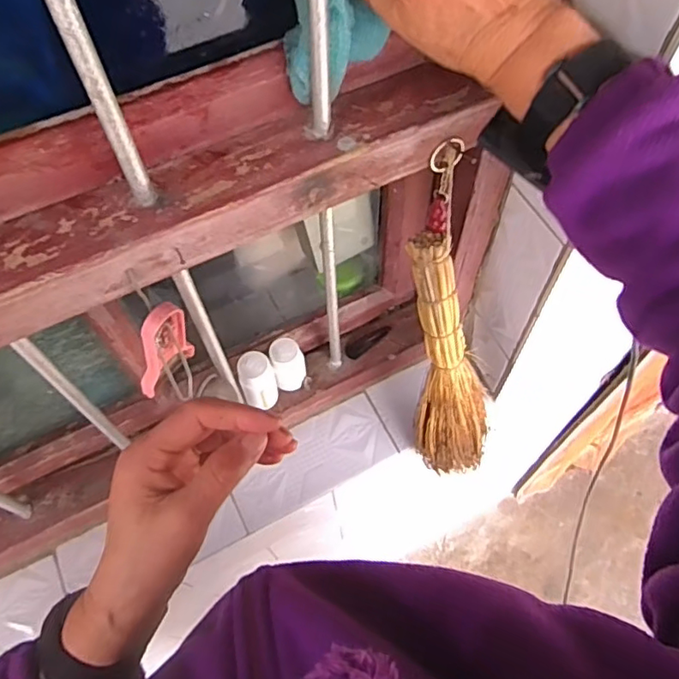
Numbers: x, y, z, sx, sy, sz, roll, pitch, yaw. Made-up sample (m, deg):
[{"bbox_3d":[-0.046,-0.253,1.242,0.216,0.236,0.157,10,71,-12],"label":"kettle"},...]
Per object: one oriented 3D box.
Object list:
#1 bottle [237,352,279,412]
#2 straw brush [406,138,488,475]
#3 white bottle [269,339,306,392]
[{"bbox_3d":[-0.090,0.048,0.627,0.037,0.075,0.042,-17,61,-8],"label":"bottle"},{"bbox_3d":[0.108,-0.002,0.559,0.073,0.393,0.036,-19,38,-9],"label":"straw brush"},{"bbox_3d":[-0.059,0.027,0.646,0.035,0.063,0.038,-1,60,2],"label":"white bottle"}]

